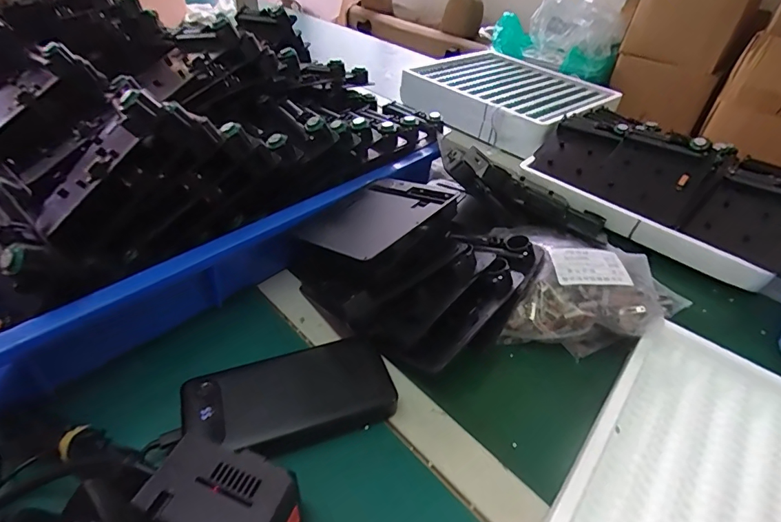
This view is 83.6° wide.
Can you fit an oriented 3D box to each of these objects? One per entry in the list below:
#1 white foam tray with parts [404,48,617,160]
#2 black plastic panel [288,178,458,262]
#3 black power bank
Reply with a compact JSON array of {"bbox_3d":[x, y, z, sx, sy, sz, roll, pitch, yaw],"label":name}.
[{"bbox_3d":[0.226,-0.324,0.843,0.314,0.050,0.338,-29,51,-35],"label":"white foam tray with parts"},{"bbox_3d":[-0.014,-0.045,0.411,0.108,0.006,0.138,16,40,39],"label":"black plastic panel"},{"bbox_3d":[-0.076,0.110,0.343,0.149,0.034,0.073,-12,42,-20],"label":"black power bank"}]

